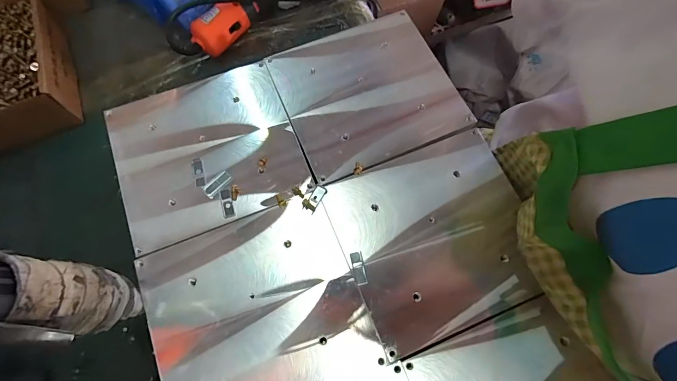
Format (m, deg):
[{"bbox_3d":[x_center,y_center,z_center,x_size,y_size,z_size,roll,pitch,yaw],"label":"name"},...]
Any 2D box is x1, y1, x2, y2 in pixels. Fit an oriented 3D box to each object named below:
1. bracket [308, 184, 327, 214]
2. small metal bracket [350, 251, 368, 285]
[{"bbox_3d":[-0.020,0.007,0.300,0.011,0.004,0.025,27,72,9],"label":"bracket"},{"bbox_3d":[0.017,0.063,0.284,0.010,0.004,0.026,-10,71,-4],"label":"small metal bracket"}]

